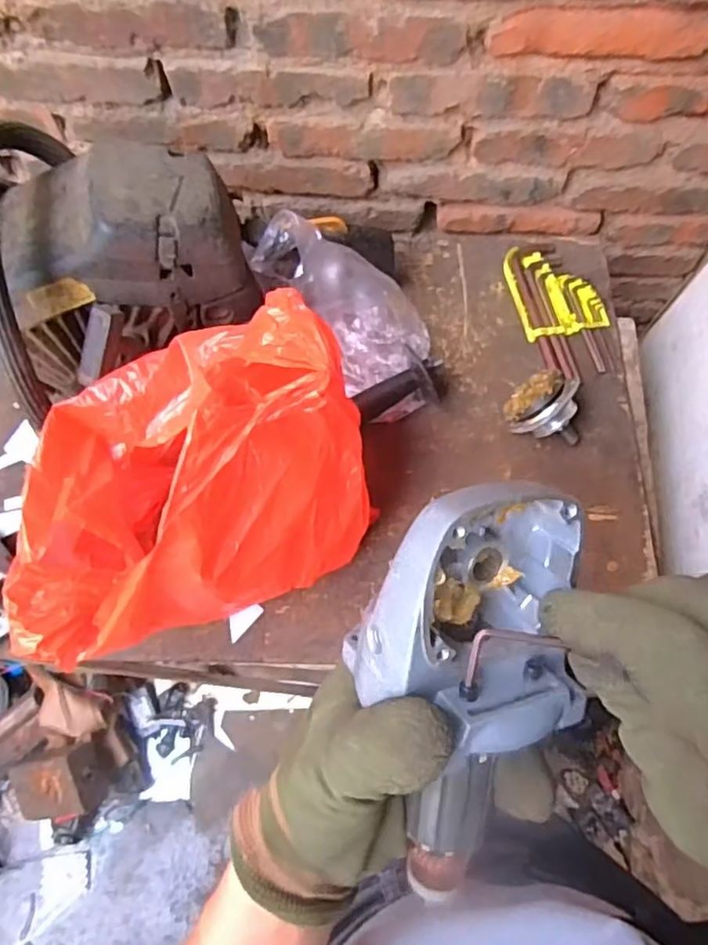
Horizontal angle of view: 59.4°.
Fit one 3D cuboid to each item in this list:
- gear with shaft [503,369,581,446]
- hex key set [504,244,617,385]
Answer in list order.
[{"bbox_3d":[0.188,-0.060,0.595,0.074,0.062,0.066,40,76,14],"label":"gear with shaft"},{"bbox_3d":[0.222,-0.179,0.672,0.088,0.011,0.171,-11,71,-2],"label":"hex key set"}]

